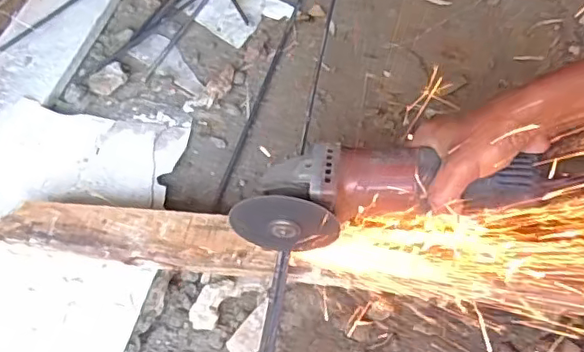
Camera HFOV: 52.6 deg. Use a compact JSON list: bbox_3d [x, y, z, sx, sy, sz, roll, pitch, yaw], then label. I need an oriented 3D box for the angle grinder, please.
[{"bbox_3d":[0.079,0.012,0.540,0.265,0.080,0.074,-7,53,11],"label":"angle grinder"}]

